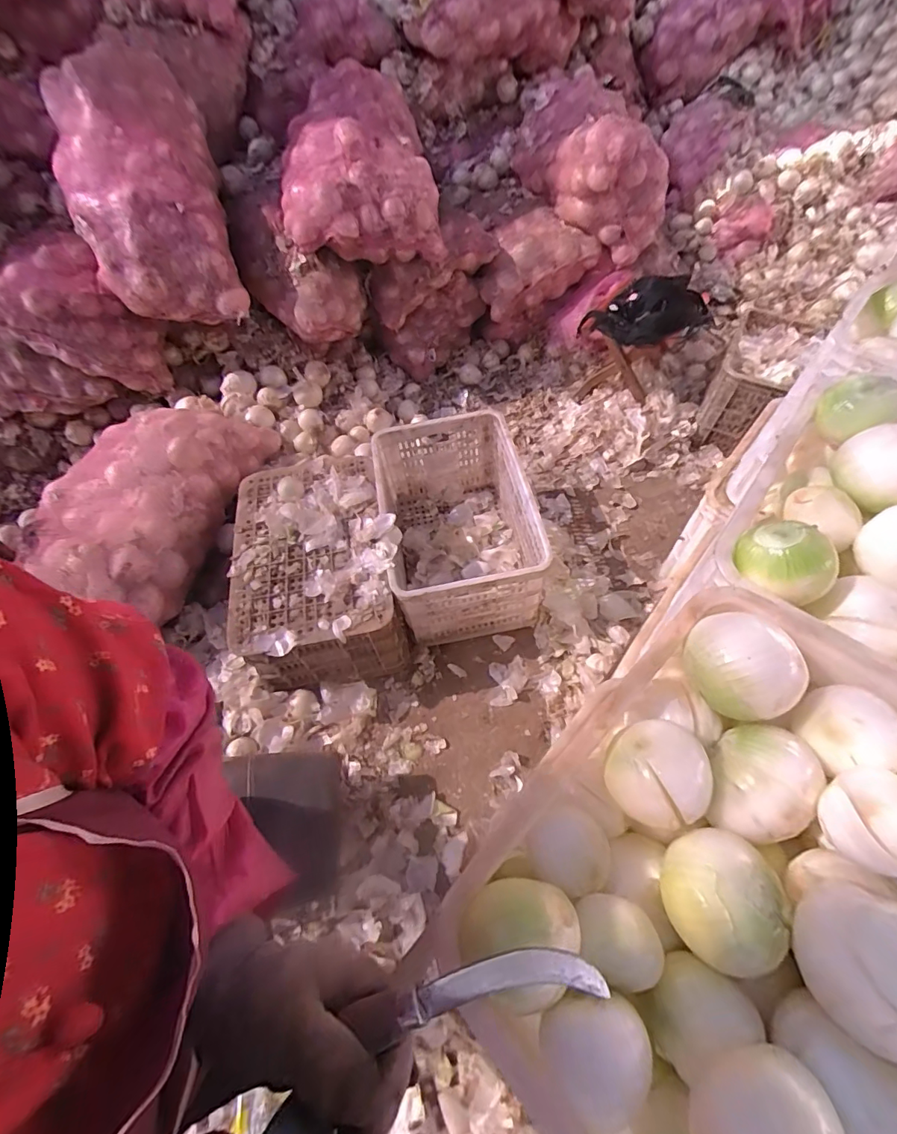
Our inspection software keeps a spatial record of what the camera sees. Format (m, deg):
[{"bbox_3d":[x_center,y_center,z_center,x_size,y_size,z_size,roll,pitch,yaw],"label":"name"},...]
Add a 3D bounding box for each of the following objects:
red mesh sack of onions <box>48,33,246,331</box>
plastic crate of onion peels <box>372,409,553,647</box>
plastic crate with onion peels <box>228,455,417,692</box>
[{"bbox_3d":[-0.727,-0.873,1.125,0.320,0.475,0.308,-14,58,-5],"label":"red mesh sack of onions"},{"bbox_3d":[0.022,-0.107,1.255,0.354,0.309,0.527,-10,58,-3],"label":"plastic crate of onion peels"},{"bbox_3d":[-0.306,-0.002,1.175,0.370,0.260,0.513,-10,58,-3],"label":"plastic crate with onion peels"}]

